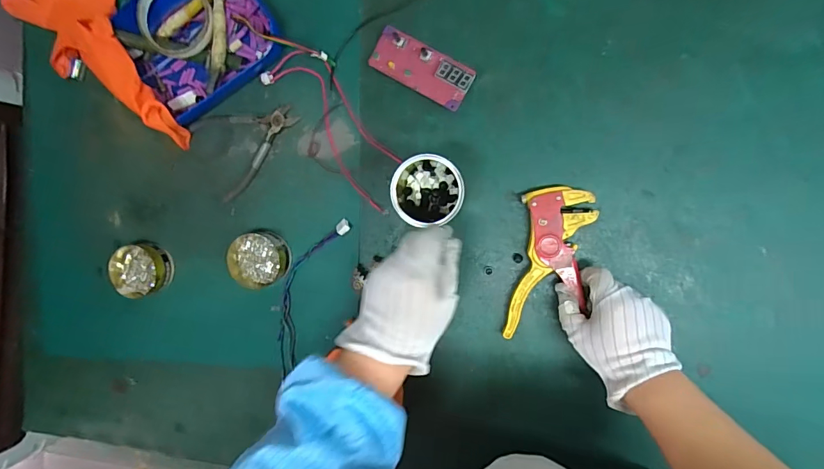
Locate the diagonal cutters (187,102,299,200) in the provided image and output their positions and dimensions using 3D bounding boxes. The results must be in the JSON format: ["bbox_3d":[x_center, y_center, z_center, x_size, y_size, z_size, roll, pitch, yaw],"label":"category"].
[{"bbox_3d":[-0.194,-0.115,0.523,0.123,0.005,0.102,-29,88,10],"label":"diagonal cutters"}]

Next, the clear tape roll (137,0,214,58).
[{"bbox_3d":[-0.273,-0.249,0.501,0.077,0.023,0.090,-30,88,10],"label":"clear tape roll"}]

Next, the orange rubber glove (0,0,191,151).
[{"bbox_3d":[-0.407,-0.231,0.529,0.125,0.057,0.353,-39,87,9],"label":"orange rubber glove"}]

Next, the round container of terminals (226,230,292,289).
[{"bbox_3d":[-0.182,0.029,0.522,0.074,0.021,0.065,-13,91,10],"label":"round container of terminals"}]

